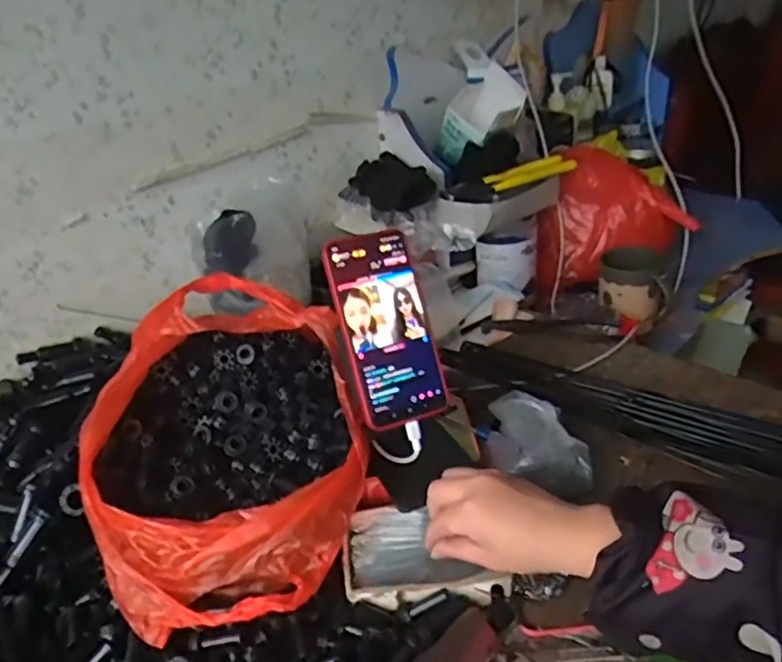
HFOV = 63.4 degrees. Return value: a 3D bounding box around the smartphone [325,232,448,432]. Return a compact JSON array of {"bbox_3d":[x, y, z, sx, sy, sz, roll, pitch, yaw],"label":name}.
[{"bbox_3d":[-0.003,-0.004,0.534,0.079,0.161,0.012,-16,0,-14],"label":"smartphone"}]

